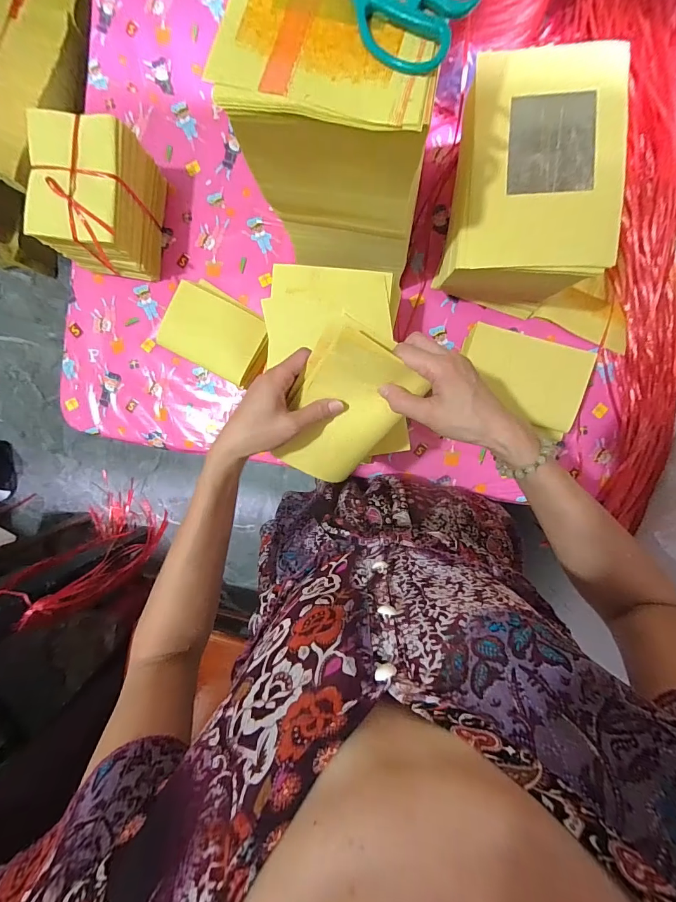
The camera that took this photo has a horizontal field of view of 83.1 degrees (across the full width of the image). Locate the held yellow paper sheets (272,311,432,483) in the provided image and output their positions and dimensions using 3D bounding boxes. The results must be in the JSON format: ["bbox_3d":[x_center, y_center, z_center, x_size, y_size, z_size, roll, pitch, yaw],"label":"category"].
[{"bbox_3d":[0.004,-0.045,0.397,0.108,0.040,0.158,28,121,-20],"label":"held yellow paper sheets"}]

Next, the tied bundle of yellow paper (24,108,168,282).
[{"bbox_3d":[-0.346,-0.363,0.563,0.119,0.146,0.166,10,95,2],"label":"tied bundle of yellow paper"}]

